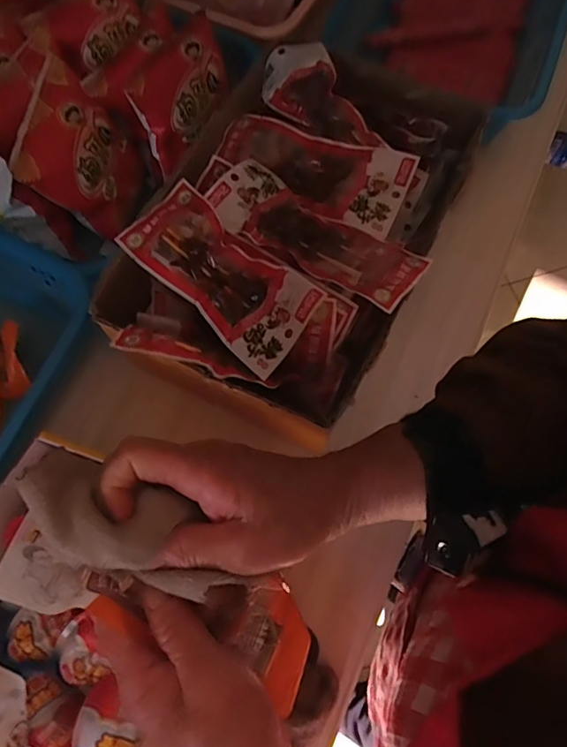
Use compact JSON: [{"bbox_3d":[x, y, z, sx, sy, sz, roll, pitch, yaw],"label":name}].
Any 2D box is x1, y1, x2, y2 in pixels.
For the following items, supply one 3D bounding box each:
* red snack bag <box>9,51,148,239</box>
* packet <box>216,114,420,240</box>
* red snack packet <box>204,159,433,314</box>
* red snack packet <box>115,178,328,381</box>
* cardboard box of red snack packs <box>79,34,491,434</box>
[{"bbox_3d":[-0.199,-0.216,0.511,0.040,0.128,0.124,5,74,35],"label":"red snack bag"},{"bbox_3d":[0.024,-0.195,0.483,0.188,0.029,0.080,24,73,9],"label":"packet"},{"bbox_3d":[0.027,-0.123,0.440,0.192,0.029,0.075,33,74,11],"label":"red snack packet"},{"bbox_3d":[-0.055,-0.086,0.426,0.077,0.037,0.182,-42,76,-13],"label":"red snack packet"},{"bbox_3d":[0.013,-0.141,0.491,0.250,0.115,0.373,31,74,11],"label":"cardboard box of red snack packs"}]

